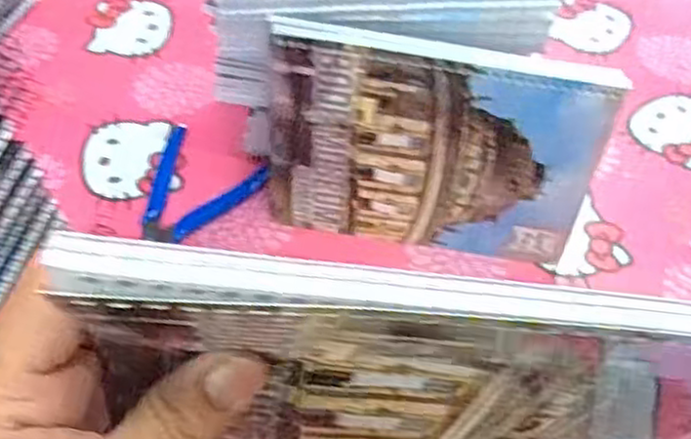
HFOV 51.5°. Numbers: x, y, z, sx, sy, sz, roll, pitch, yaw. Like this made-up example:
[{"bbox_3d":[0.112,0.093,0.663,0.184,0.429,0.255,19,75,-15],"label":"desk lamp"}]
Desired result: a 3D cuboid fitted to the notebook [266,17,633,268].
[{"bbox_3d":[0.051,-0.043,0.444,0.198,0.151,0.018,10,44,6],"label":"notebook"}]

